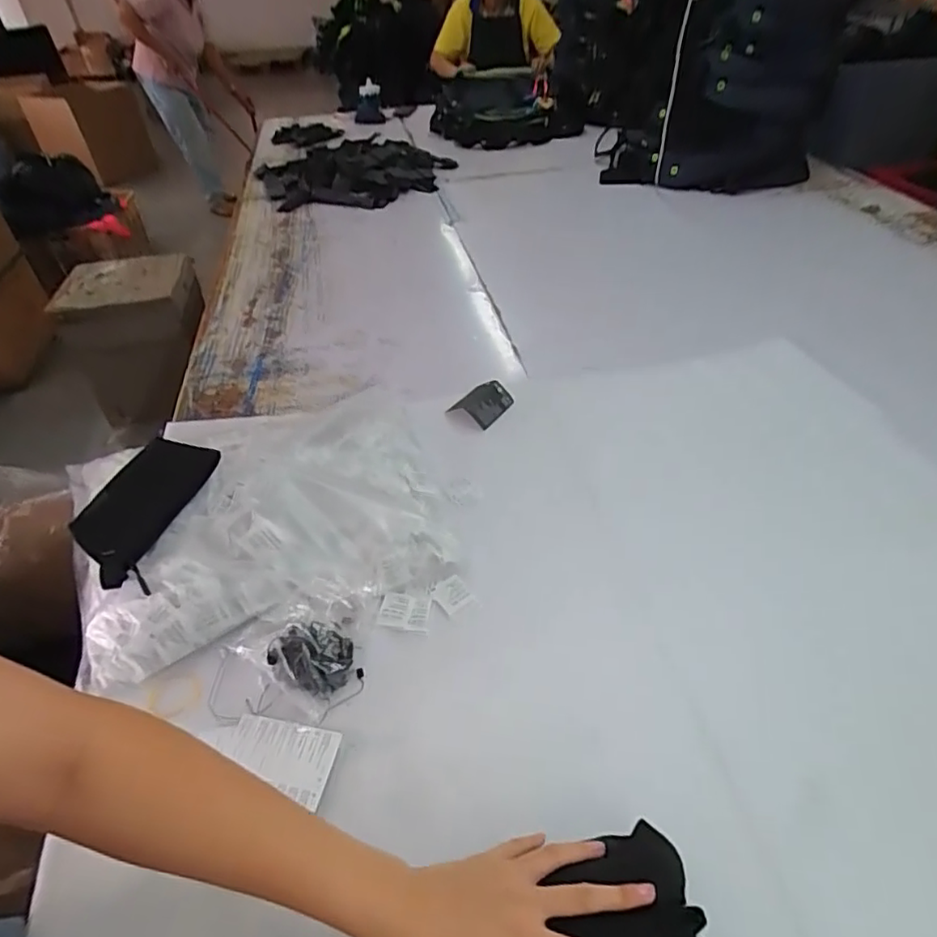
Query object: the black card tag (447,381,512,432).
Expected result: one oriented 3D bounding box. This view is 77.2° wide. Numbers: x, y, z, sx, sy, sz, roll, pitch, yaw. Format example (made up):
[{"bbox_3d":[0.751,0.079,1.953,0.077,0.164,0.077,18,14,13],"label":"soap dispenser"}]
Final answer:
[{"bbox_3d":[0.021,-0.105,0.948,0.080,0.030,0.092,20,47,24],"label":"black card tag"}]

